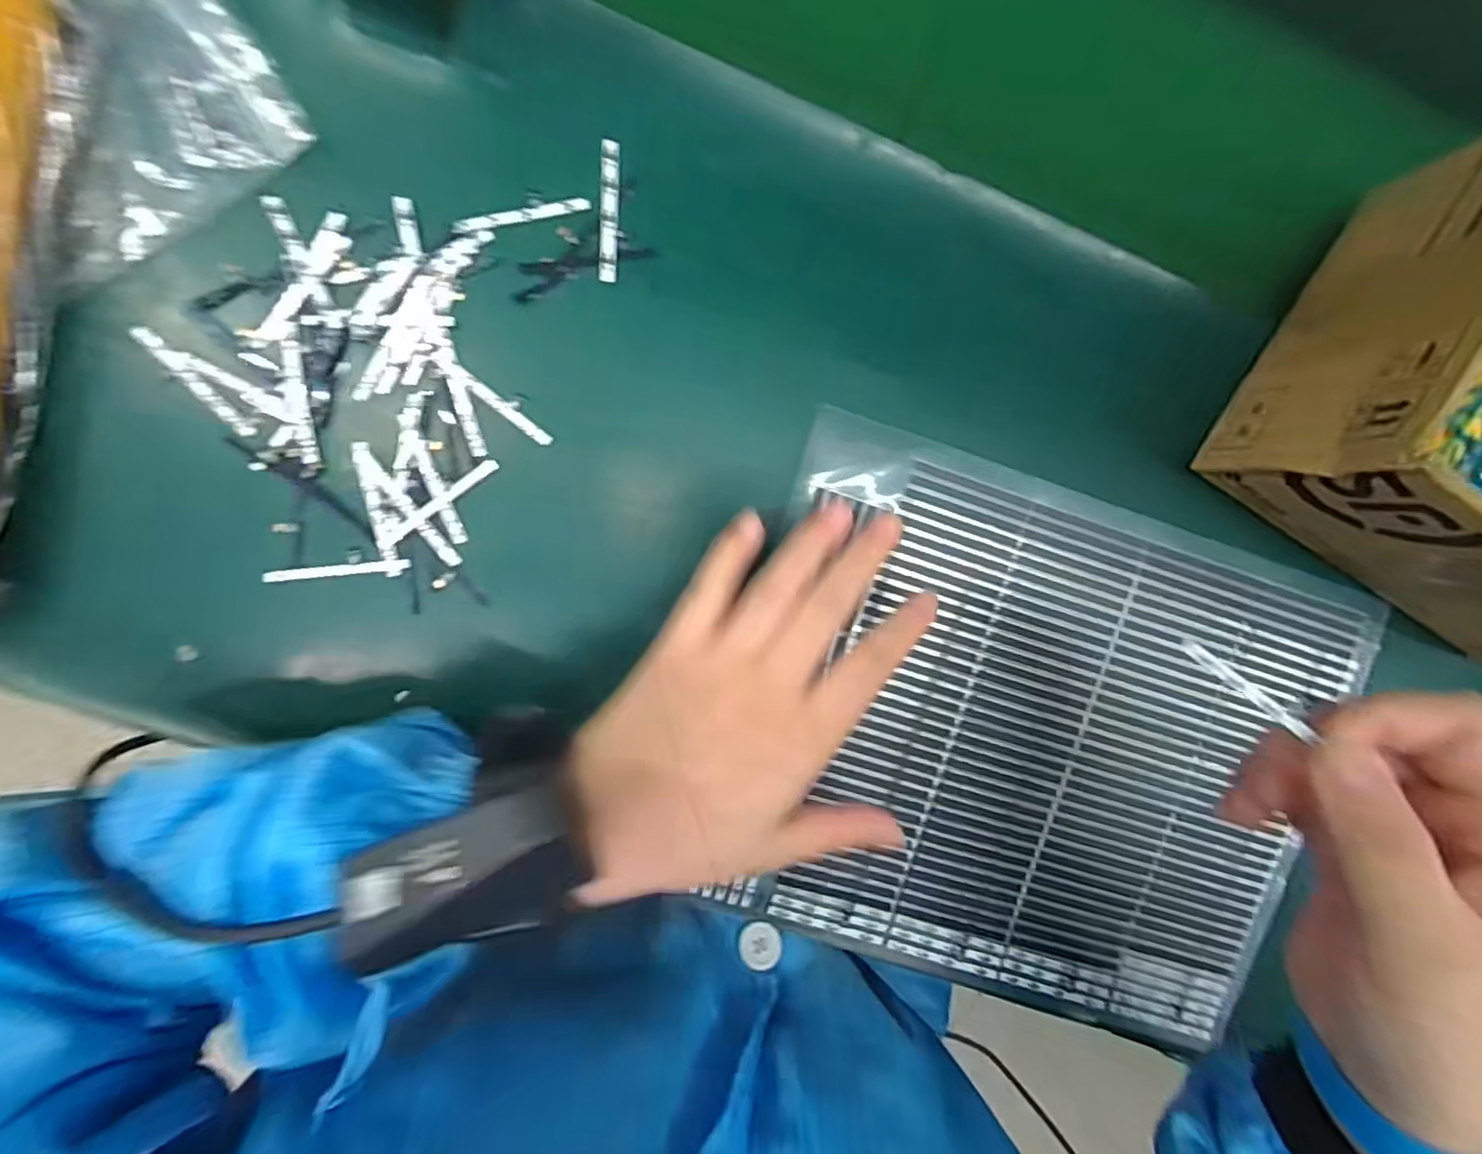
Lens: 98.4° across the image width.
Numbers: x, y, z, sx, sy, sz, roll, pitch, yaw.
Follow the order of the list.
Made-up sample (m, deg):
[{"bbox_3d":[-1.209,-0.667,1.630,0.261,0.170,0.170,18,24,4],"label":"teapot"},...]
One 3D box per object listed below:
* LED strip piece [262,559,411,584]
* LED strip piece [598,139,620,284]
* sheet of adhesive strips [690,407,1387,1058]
[{"bbox_3d":[-0.178,-0.003,0.281,0.062,0.004,0.005,-6,93,-5],"label":"LED strip piece"},{"bbox_3d":[-0.057,-0.159,0.279,0.008,0.004,0.059,2,93,-5],"label":"LED strip piece"},{"bbox_3d":[0.143,0.085,0.316,0.296,0.007,0.244,18,93,-5],"label":"sheet of adhesive strips"}]

